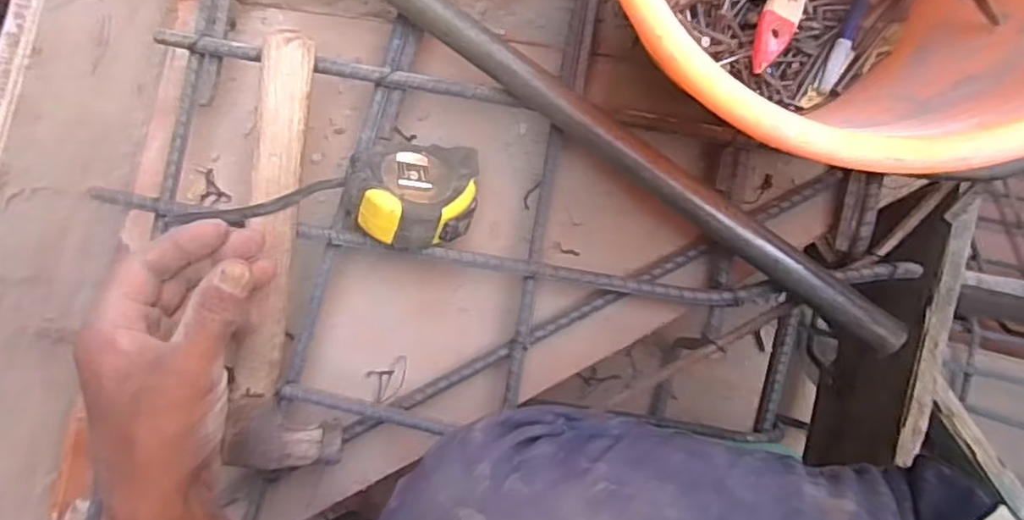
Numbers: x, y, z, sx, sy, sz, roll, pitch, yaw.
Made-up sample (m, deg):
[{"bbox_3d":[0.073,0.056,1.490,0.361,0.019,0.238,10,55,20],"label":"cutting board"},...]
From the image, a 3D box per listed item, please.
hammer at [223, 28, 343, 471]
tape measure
[{"bbox_3d":[-0.161,-0.005,0.439,0.072,0.043,0.297,-1,85,1],"label":"hammer"},{"bbox_3d":[-0.065,-0.047,0.458,0.100,0.044,0.076,-15,65,-33],"label":"tape measure"}]

